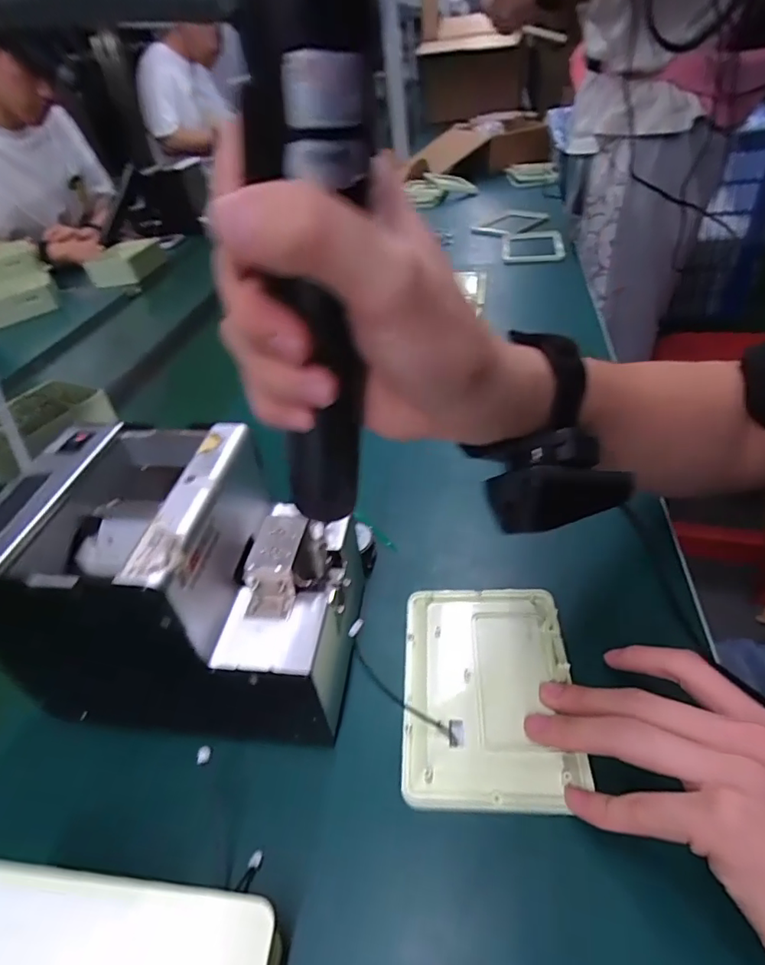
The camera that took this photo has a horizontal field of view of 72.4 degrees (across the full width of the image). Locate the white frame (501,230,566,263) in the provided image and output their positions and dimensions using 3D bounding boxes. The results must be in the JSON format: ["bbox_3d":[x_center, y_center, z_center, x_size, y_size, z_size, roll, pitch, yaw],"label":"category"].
[{"bbox_3d":[0.269,-0.430,0.945,0.104,0.014,0.175,1,40,12],"label":"white frame"}]

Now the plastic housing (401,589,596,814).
[{"bbox_3d":[0.062,0.118,0.317,0.096,0.016,0.134,0,41,5],"label":"plastic housing"}]

